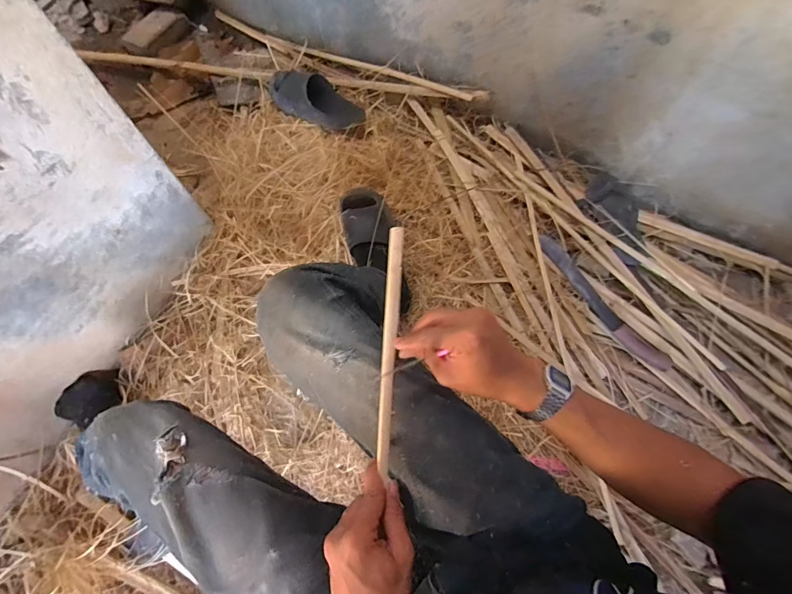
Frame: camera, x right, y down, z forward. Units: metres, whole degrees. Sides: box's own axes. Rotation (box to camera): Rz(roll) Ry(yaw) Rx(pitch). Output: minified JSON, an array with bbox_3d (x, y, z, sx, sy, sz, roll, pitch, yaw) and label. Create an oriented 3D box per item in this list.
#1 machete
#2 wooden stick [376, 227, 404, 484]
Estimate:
[{"bbox_3d":[0.466,0.011,0.920,0.046,0.031,0.388,-34,72,-16],"label":"machete"},{"bbox_3d":[-0.006,0.050,0.435,0.017,0.008,0.261,4,79,-1],"label":"wooden stick"}]

